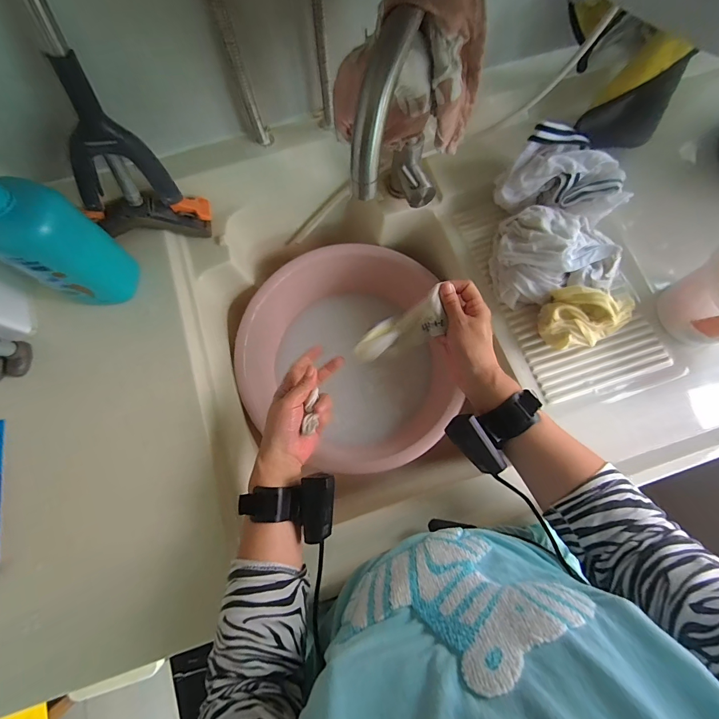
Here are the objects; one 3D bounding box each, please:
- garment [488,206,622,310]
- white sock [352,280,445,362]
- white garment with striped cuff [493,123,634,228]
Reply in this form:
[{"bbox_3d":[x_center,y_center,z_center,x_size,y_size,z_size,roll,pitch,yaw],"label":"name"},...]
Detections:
[{"bbox_3d":[0.264,-0.147,0.507,0.142,0.103,0.134,-2,76,-1],"label":"garment"},{"bbox_3d":[0.052,-0.034,0.452,0.117,0.039,0.048,-27,77,9],"label":"white sock"},{"bbox_3d":[0.289,-0.259,0.514,0.155,0.079,0.099,20,77,5],"label":"white garment with striped cuff"}]

